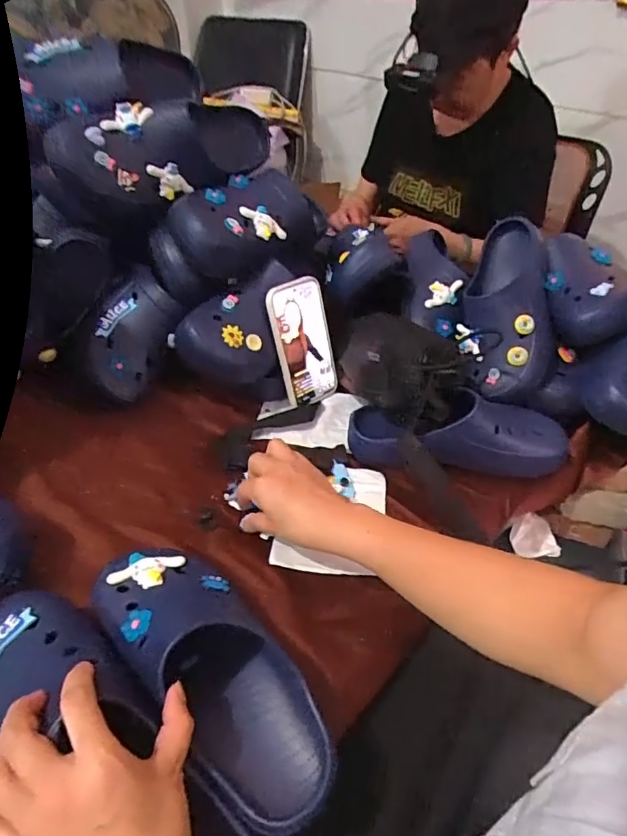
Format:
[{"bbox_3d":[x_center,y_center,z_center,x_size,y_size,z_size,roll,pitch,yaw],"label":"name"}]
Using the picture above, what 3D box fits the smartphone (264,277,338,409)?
[{"bbox_3d":[-0.012,-0.101,0.681,0.088,0.164,0.011,-31,30,-31],"label":"smartphone"}]

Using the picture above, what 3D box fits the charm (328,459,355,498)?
[{"bbox_3d":[0.032,0.072,0.601,0.025,0.008,0.053,-10,44,-13],"label":"charm"}]

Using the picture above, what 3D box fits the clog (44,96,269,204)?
[{"bbox_3d":[-0.174,-0.345,0.645,0.104,0.095,0.292,34,51,30],"label":"clog"}]

